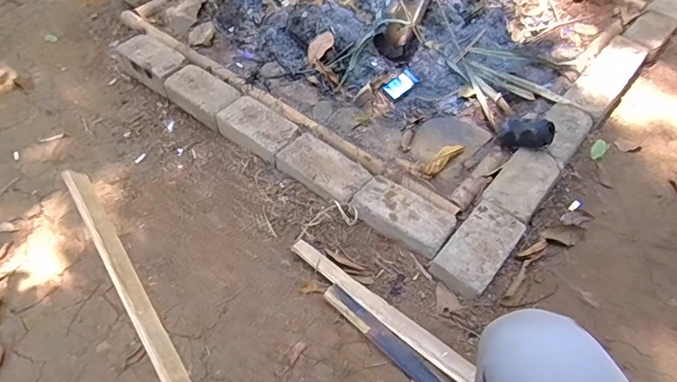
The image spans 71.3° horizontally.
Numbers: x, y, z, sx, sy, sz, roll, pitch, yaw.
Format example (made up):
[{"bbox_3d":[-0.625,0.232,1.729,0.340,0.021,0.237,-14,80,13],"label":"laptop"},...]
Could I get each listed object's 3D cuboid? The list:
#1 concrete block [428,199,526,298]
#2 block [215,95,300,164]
[{"bbox_3d":[0.286,0.112,0.954,0.109,0.041,0.222,33,58,22],"label":"concrete block"},{"bbox_3d":[-0.196,-0.155,1.174,0.207,0.057,0.120,31,58,21],"label":"block"}]

